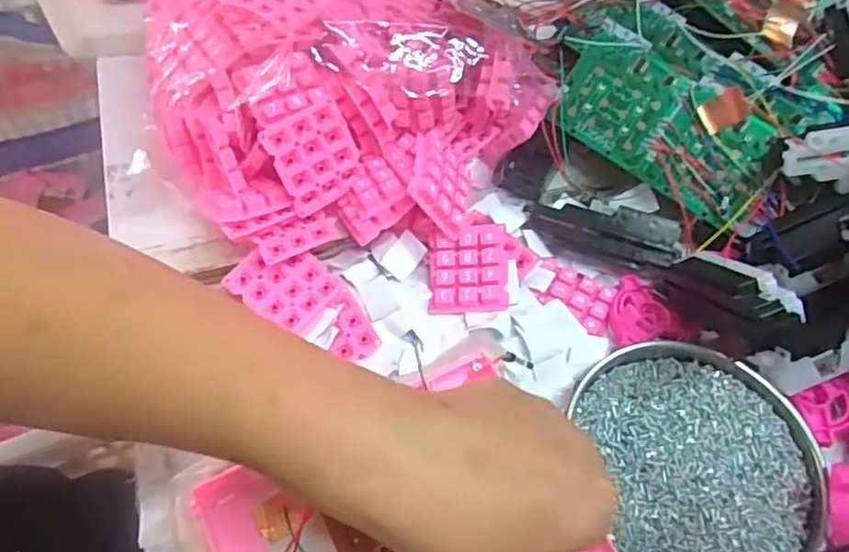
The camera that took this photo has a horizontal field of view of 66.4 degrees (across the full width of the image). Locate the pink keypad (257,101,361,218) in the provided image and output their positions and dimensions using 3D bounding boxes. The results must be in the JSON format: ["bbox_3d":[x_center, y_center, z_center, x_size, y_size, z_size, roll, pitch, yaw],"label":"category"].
[{"bbox_3d":[-0.066,-0.071,0.398,0.049,0.057,0.005,-32,33,-15],"label":"pink keypad"}]

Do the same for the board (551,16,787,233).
[{"bbox_3d":[0.148,-0.101,0.424,0.147,0.007,0.068,39,106,13],"label":"board"}]

